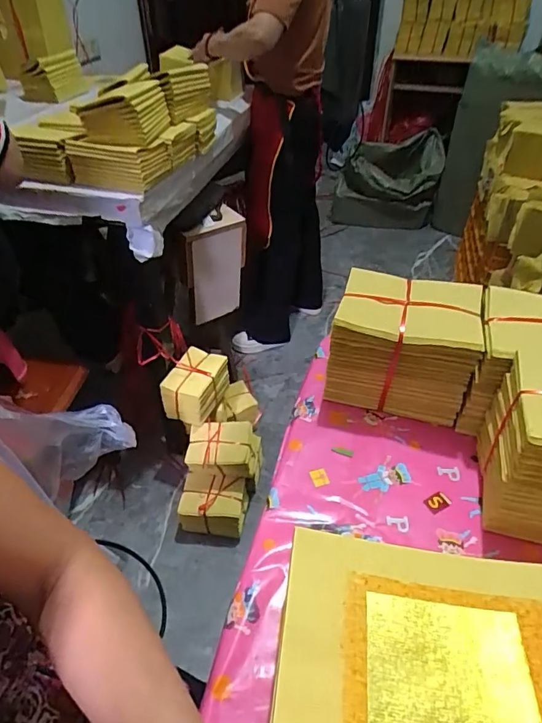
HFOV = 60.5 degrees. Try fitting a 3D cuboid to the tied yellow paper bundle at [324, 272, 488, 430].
[{"bbox_3d":[0.161,-0.016,0.576,0.160,0.142,0.108,10,43,12],"label":"tied yellow paper bundle"}]

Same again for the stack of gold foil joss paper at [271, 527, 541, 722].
[{"bbox_3d":[0.122,0.235,0.332,0.229,0.087,0.171,6,42,7],"label":"stack of gold foil joss paper"}]

